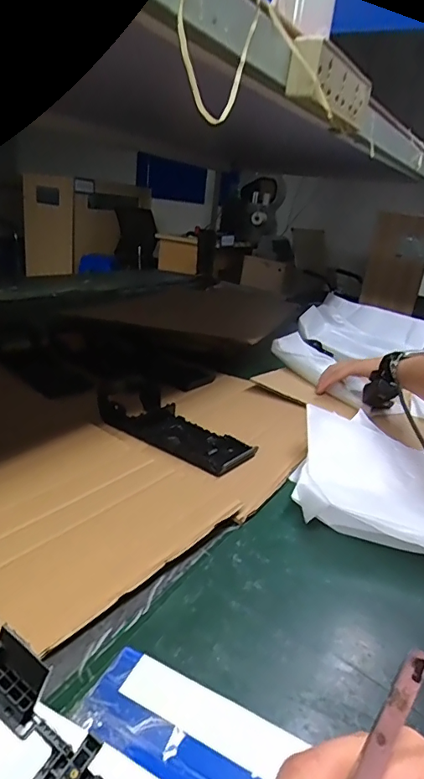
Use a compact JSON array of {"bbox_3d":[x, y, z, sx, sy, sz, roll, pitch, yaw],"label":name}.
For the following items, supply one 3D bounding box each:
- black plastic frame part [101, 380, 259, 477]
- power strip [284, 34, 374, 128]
[{"bbox_3d":[-0.059,0.038,0.610,0.239,0.028,0.091,25,28,39],"label":"black plastic frame part"},{"bbox_3d":[0.127,-0.315,0.500,0.030,0.049,0.160,18,23,28],"label":"power strip"}]

